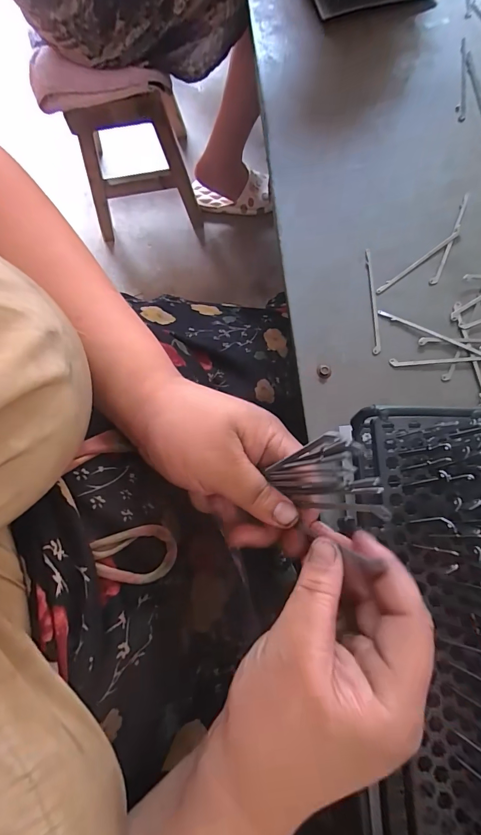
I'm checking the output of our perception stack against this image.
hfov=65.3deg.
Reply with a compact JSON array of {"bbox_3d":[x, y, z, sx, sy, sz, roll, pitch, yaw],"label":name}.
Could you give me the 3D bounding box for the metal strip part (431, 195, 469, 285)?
[{"bbox_3d":[0.214,-0.182,0.383,0.007,0.004,0.111,24,79,5],"label":"metal strip part"}]

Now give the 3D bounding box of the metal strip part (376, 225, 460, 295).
[{"bbox_3d":[0.181,-0.158,0.379,0.112,0.005,0.008,-37,80,-8],"label":"metal strip part"}]

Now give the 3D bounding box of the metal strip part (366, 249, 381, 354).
[{"bbox_3d":[0.131,-0.115,0.372,0.008,0.005,0.110,0,78,0],"label":"metal strip part"}]

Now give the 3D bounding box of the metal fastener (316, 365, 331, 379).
[{"bbox_3d":[0.079,-0.043,0.352,0.013,0.005,0.013,0,78,0],"label":"metal fastener"}]

